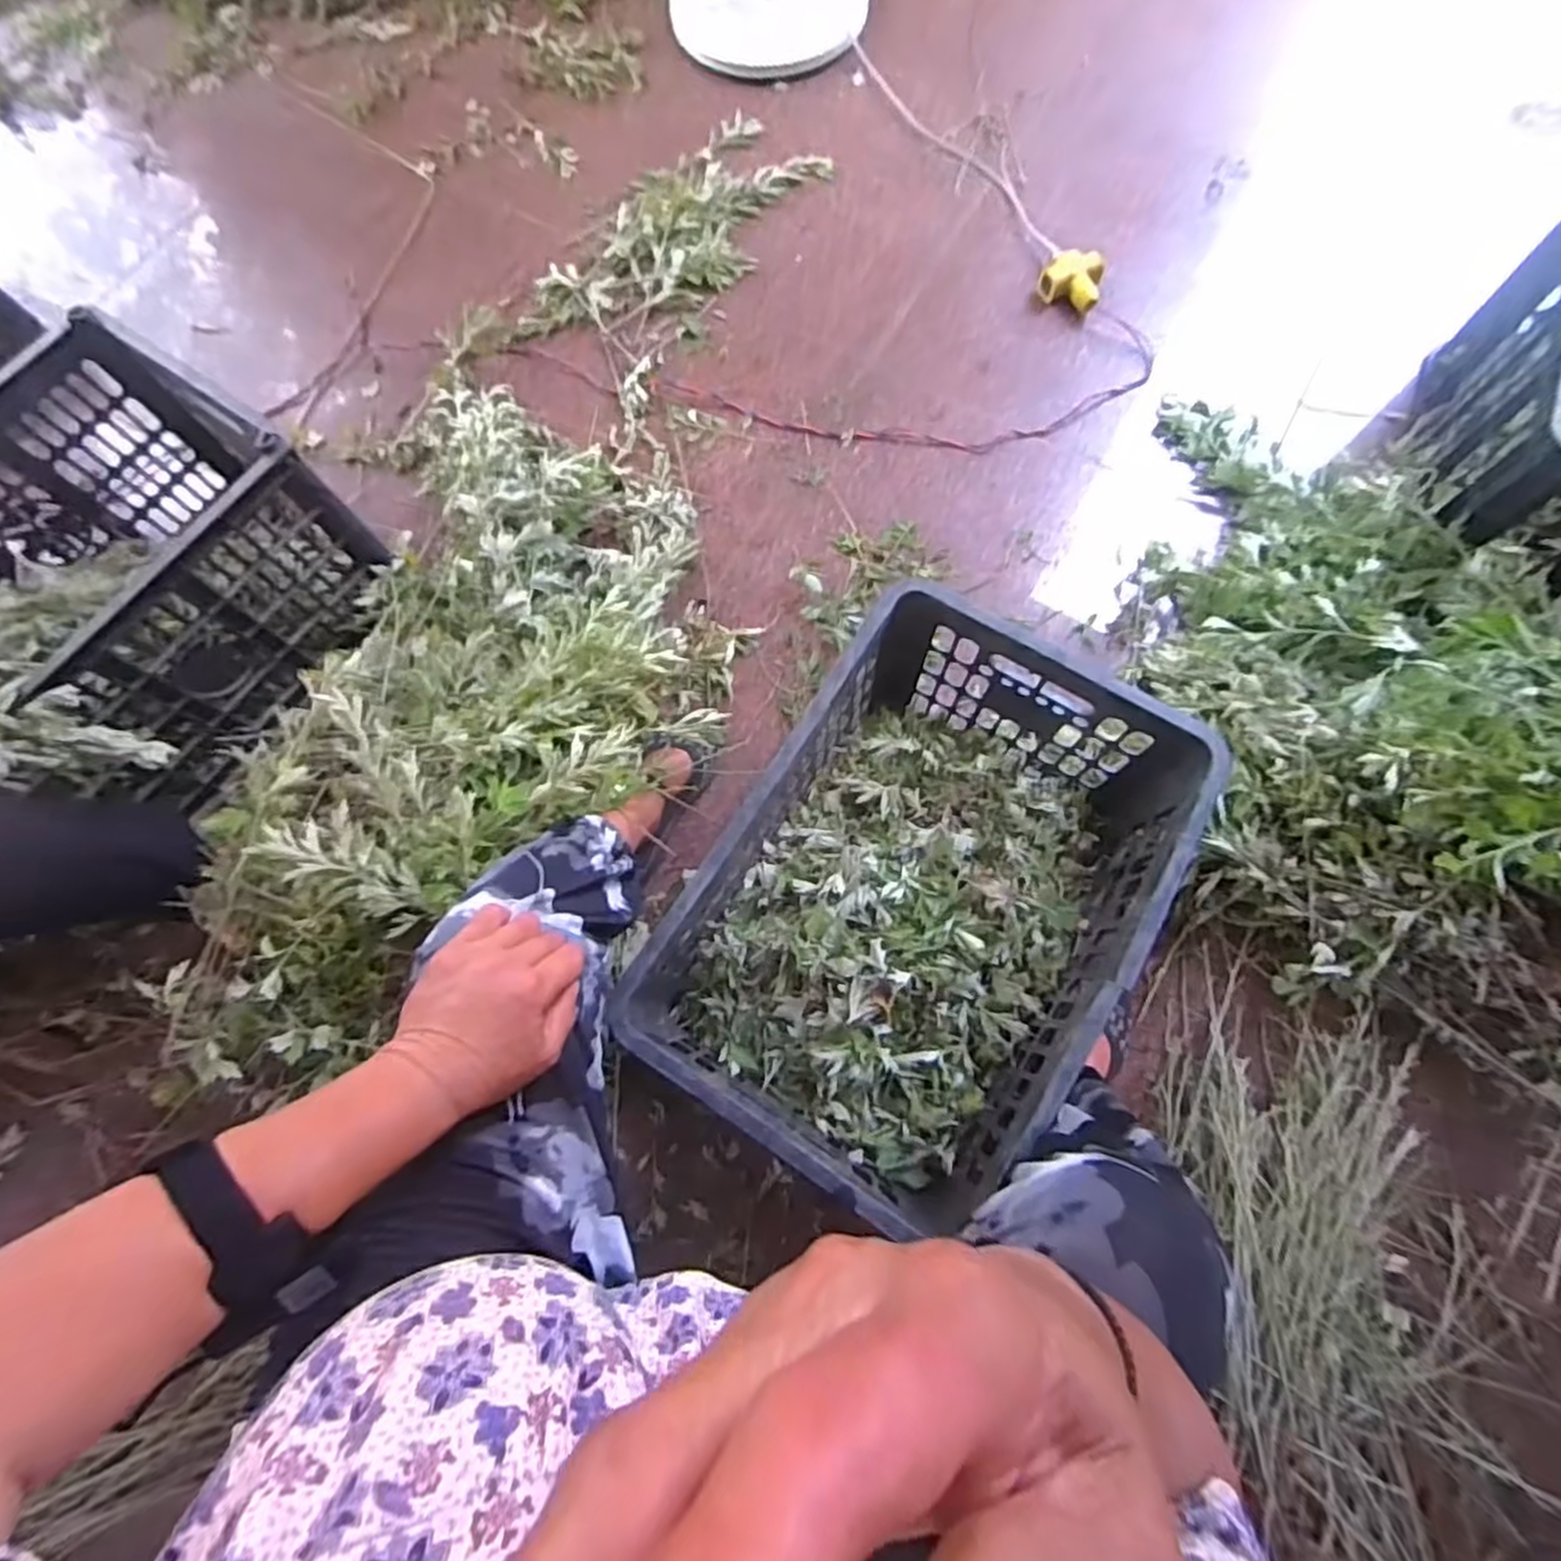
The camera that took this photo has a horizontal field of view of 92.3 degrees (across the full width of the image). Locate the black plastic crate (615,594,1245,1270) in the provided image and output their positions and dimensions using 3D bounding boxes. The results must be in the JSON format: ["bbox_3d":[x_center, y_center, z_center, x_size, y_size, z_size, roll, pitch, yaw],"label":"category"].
[{"bbox_3d":[0.134,0.113,0.728,0.340,0.229,0.500,32,74,10],"label":"black plastic crate"}]

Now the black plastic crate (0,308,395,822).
[{"bbox_3d":[-0.779,-0.224,0.862,0.374,0.242,0.463,33,77,11],"label":"black plastic crate"}]

